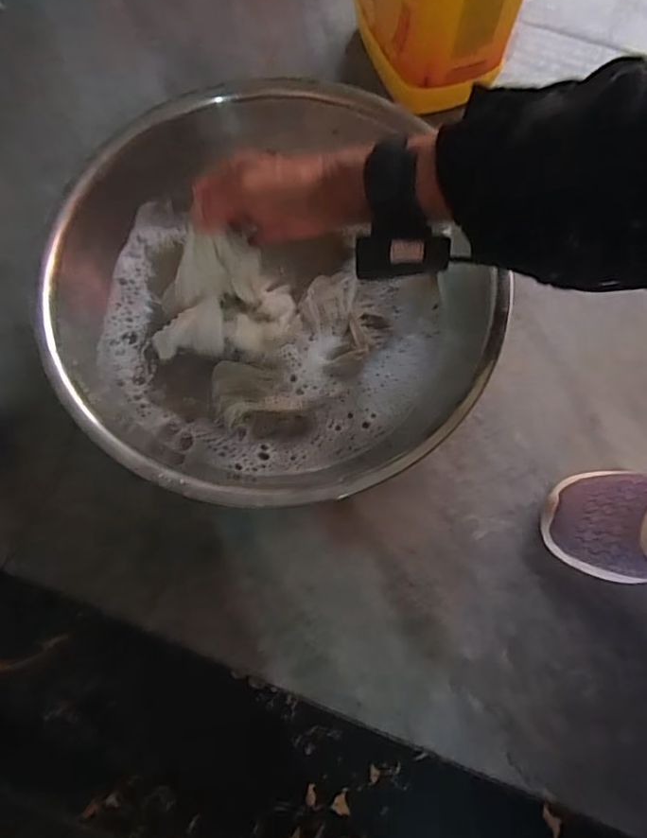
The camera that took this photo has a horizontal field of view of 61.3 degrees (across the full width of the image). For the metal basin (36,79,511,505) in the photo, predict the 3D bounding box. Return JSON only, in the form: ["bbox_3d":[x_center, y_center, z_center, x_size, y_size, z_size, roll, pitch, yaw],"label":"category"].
[{"bbox_3d":[-0.045,-0.112,0.509,0.363,0.112,0.367,0,74,0],"label":"metal basin"}]

